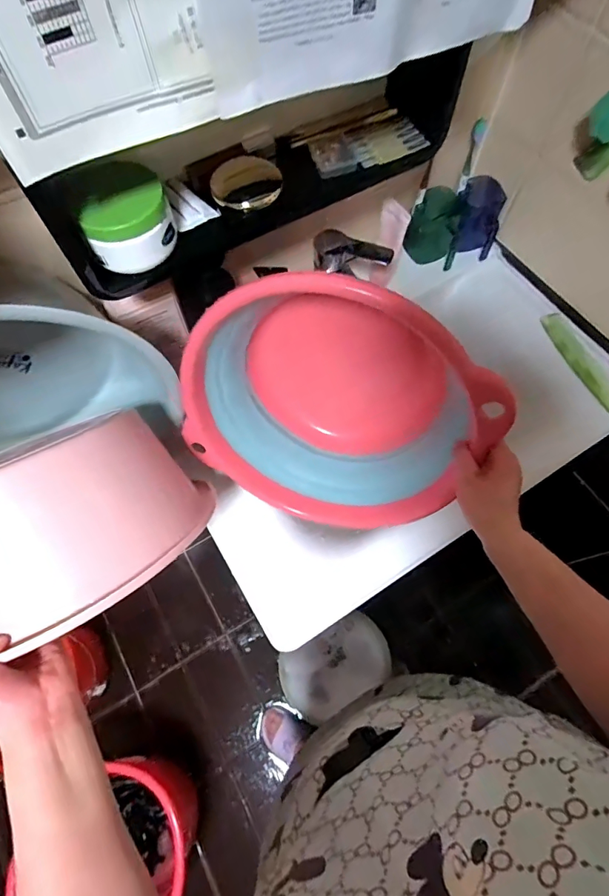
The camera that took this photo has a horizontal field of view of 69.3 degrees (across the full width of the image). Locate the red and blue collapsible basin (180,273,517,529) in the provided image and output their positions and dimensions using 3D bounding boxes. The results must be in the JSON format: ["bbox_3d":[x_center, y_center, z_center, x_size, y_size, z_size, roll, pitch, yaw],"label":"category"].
[{"bbox_3d":[0.034,-0.055,0.574,0.347,0.355,0.150,28,46,0],"label":"red and blue collapsible basin"}]

